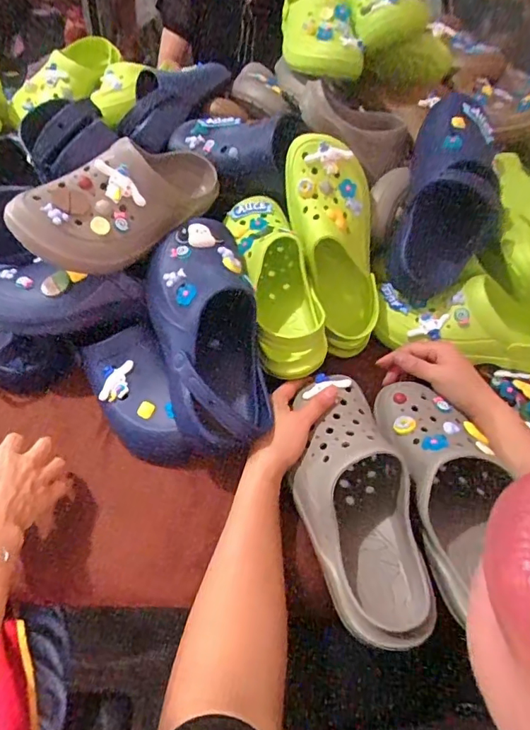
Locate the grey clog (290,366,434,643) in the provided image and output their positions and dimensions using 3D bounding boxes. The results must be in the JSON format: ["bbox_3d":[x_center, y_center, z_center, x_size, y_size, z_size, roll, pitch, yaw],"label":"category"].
[{"bbox_3d":[0.088,0.126,0.498,0.102,0.089,0.277,-4,56,-5],"label":"grey clog"}]

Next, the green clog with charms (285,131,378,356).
[{"bbox_3d":[0.099,-0.161,0.659,0.115,0.292,0.083,-12,3,-12],"label":"green clog with charms"}]

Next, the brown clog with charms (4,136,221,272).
[{"bbox_3d":[-0.159,-0.202,0.601,0.292,0.116,0.090,-42,21,-26],"label":"brown clog with charms"}]

